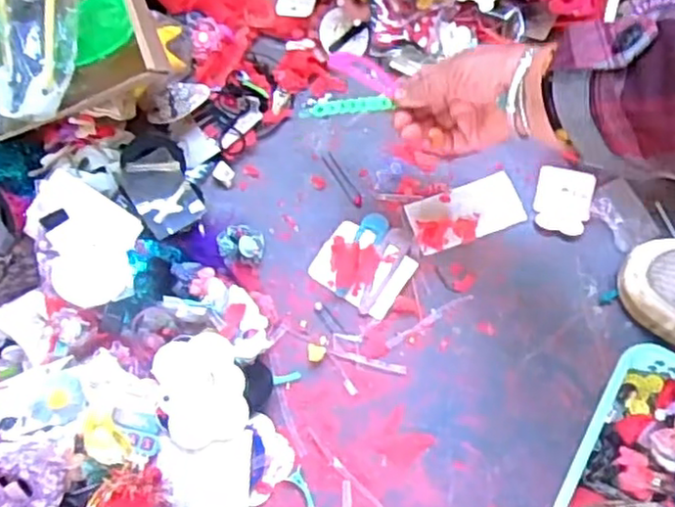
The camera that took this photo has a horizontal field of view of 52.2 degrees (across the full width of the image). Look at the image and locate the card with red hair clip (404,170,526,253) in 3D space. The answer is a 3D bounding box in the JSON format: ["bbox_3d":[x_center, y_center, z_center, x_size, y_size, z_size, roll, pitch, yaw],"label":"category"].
[{"bbox_3d":[0.117,-0.039,0.630,0.103,0.007,0.053,-19,72,-6],"label":"card with red hair clip"}]

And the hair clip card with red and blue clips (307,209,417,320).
[{"bbox_3d":[0.027,0.004,0.610,0.078,0.015,0.081,33,74,11],"label":"hair clip card with red and blue clips"}]

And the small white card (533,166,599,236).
[{"bbox_3d":[0.207,-0.049,0.632,0.050,0.006,0.062,12,74,11],"label":"small white card"}]

